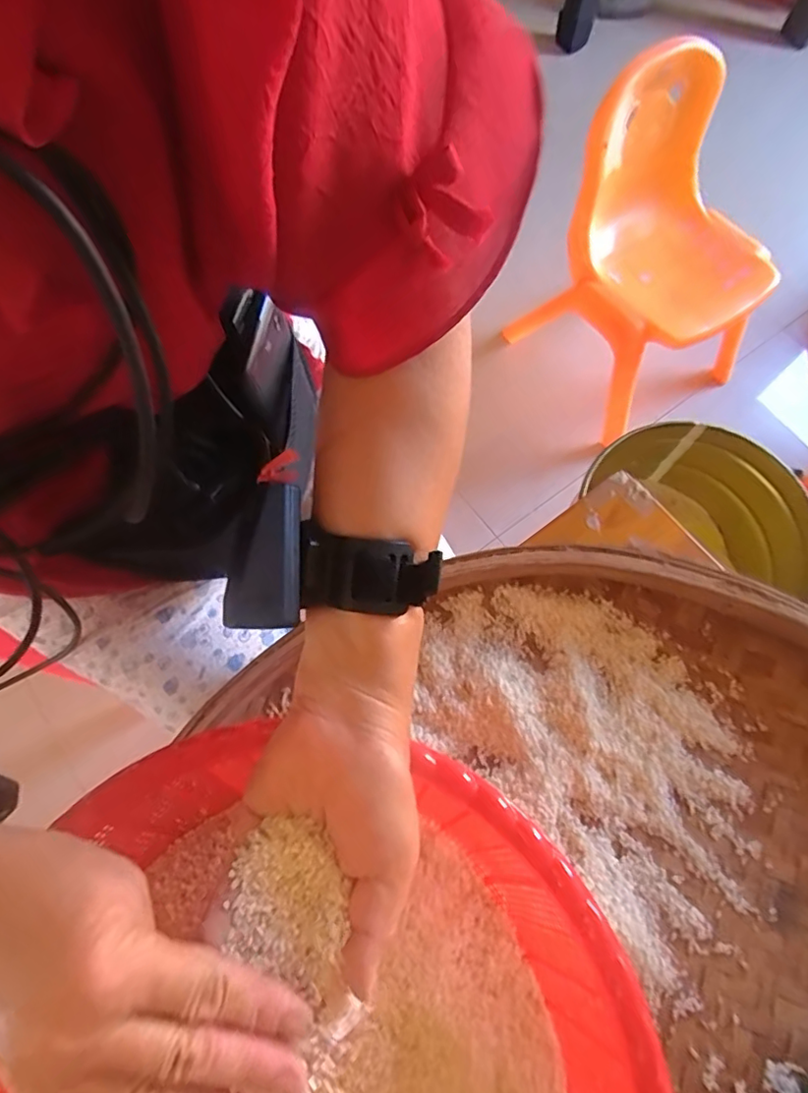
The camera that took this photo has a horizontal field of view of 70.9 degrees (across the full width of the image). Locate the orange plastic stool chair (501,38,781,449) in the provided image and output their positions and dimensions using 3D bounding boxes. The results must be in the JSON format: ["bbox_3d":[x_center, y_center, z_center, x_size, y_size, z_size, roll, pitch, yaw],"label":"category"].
[{"bbox_3d":[0.426,-0.466,0.950,0.282,0.416,0.349,-42,76,-14],"label":"orange plastic stool chair"}]

